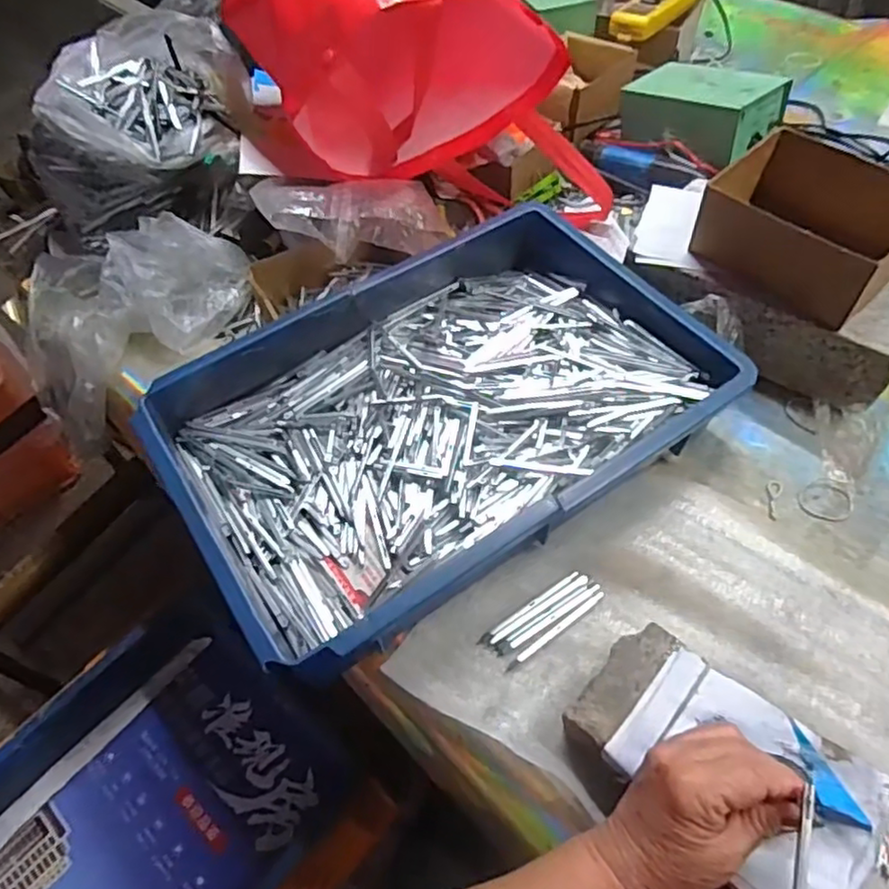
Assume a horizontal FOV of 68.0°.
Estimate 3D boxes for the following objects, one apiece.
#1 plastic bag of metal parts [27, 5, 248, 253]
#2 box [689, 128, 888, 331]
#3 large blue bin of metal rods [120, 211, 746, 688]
[{"bbox_3d":[-0.333,-0.342,0.739,0.171,0.173,0.187,19,58,17],"label":"plastic bag of metal parts"},{"bbox_3d":[0.302,-0.181,0.550,0.116,0.067,0.155,-35,60,-20],"label":"box"},{"bbox_3d":[-0.001,-0.031,0.563,0.438,0.076,0.291,-29,58,-16],"label":"large blue bin of metal rods"}]

